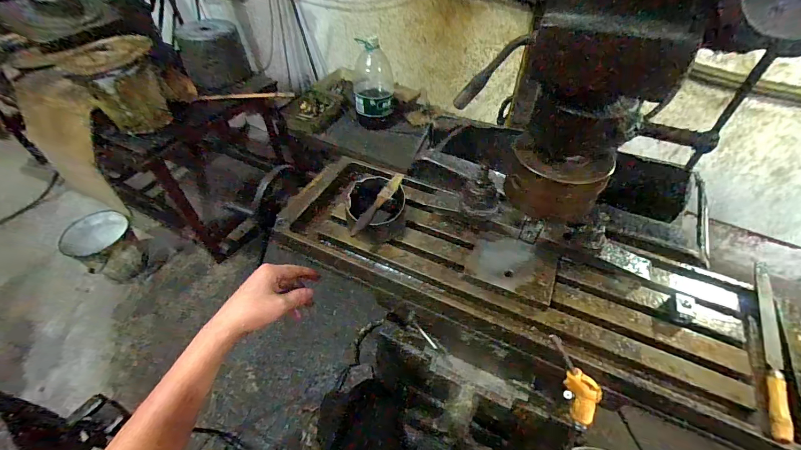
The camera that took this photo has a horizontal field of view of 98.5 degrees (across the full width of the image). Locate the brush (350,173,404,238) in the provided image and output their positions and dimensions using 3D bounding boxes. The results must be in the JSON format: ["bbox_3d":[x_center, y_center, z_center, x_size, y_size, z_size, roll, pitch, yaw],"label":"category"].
[{"bbox_3d":[-0.034,-0.040,0.584,0.020,0.015,0.158,21,52,17],"label":"brush"}]

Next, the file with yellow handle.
[{"bbox_3d":[0.508,0.152,0.470,0.023,0.023,0.287,26,54,21],"label":"file with yellow handle"}]

